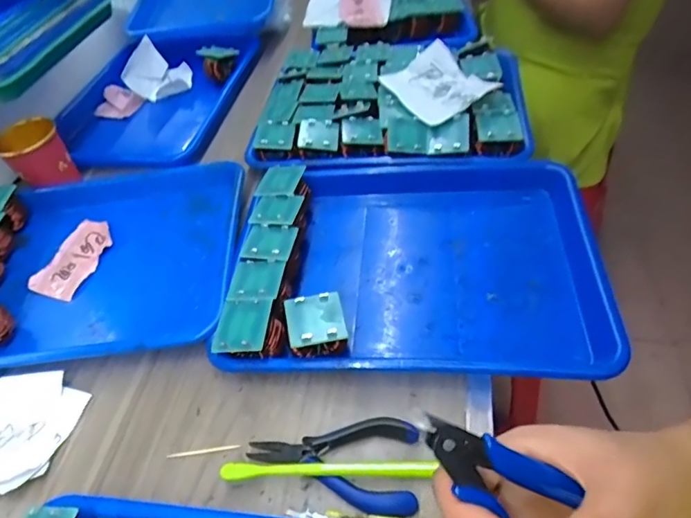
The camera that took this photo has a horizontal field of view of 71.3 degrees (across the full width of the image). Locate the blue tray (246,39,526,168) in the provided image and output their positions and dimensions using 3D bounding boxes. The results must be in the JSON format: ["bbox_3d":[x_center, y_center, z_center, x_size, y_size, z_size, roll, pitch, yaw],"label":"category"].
[{"bbox_3d":[0.060,-0.207,0.609,0.317,0.050,0.268,3,50,12],"label":"blue tray"}]

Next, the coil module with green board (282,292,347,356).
[{"bbox_3d":[-0.021,0.061,0.397,0.046,0.049,0.050,-13,48,-1],"label":"coil module with green board"}]

